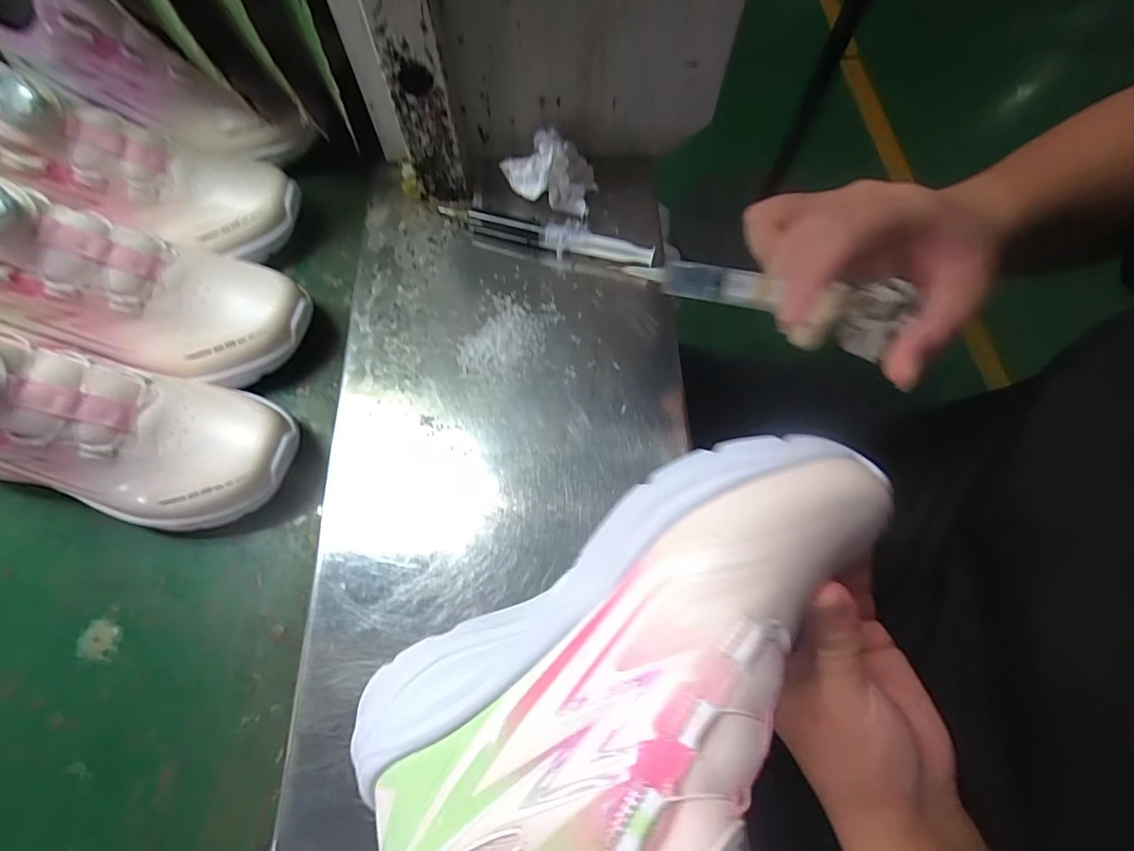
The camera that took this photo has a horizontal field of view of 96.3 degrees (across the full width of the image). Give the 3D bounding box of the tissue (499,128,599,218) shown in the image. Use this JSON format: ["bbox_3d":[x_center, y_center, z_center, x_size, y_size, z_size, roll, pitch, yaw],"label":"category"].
[{"bbox_3d":[-0.014,-0.194,0.391,0.071,0.050,0.042,7,68,2],"label":"tissue"}]

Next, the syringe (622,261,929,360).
[{"bbox_3d":[0.091,-0.062,0.241,0.125,0.019,0.025,17,70,15],"label":"syringe"}]

